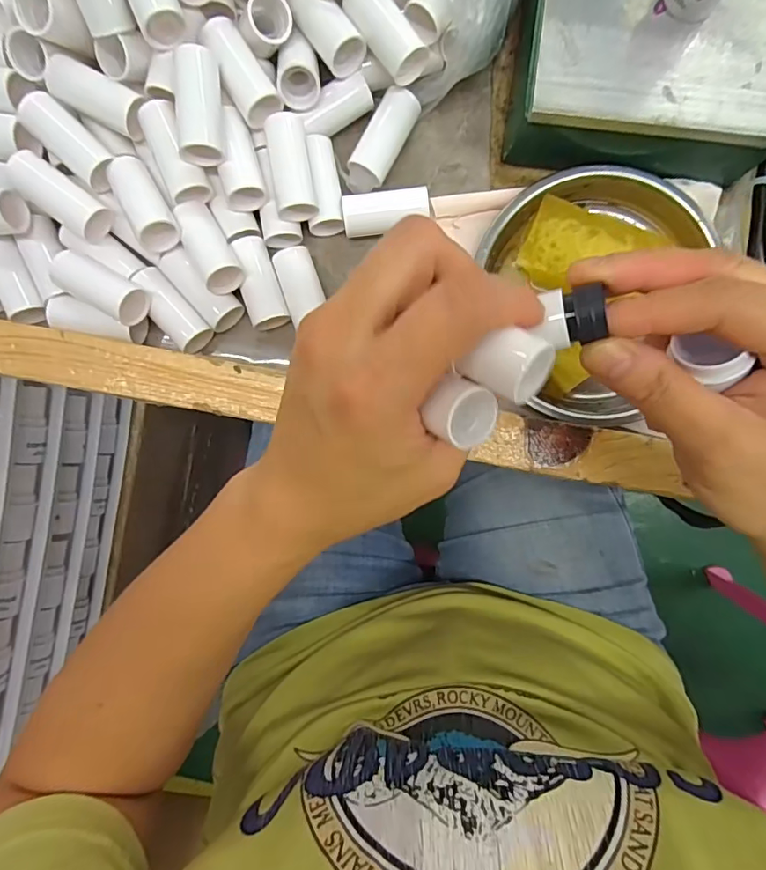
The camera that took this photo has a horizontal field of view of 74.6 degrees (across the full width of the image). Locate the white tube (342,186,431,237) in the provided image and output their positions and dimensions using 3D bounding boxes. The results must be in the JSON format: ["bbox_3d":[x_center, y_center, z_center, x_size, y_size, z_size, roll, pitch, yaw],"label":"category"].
[{"bbox_3d":[0.002,-0.119,0.273,0.045,0.019,0.021,-9,91,1],"label":"white tube"}]

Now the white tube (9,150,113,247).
[{"bbox_3d":[-0.164,-0.121,0.254,0.049,0.019,0.021,38,92,-15],"label":"white tube"}]

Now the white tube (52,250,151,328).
[{"bbox_3d":[-0.146,-0.076,0.259,0.047,0.026,0.020,30,92,0],"label":"white tube"}]

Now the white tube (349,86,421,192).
[{"bbox_3d":[0.000,-0.157,0.272,0.019,0.021,0.052,31,92,0],"label":"white tube"}]

